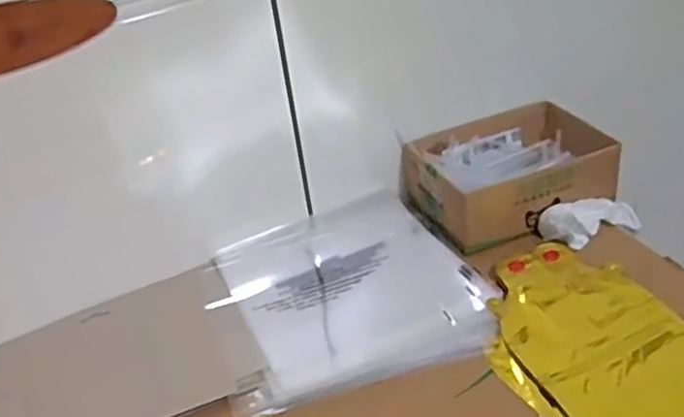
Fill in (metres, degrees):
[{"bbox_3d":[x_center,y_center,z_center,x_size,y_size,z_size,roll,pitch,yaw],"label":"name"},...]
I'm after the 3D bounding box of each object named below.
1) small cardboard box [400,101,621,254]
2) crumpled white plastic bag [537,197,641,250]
[{"bbox_3d":[0.172,-0.039,0.718,0.186,0.062,0.153,-20,38,-18],"label":"small cardboard box"},{"bbox_3d":[0.252,0.011,0.683,0.114,0.033,0.040,-9,33,-28],"label":"crumpled white plastic bag"}]

